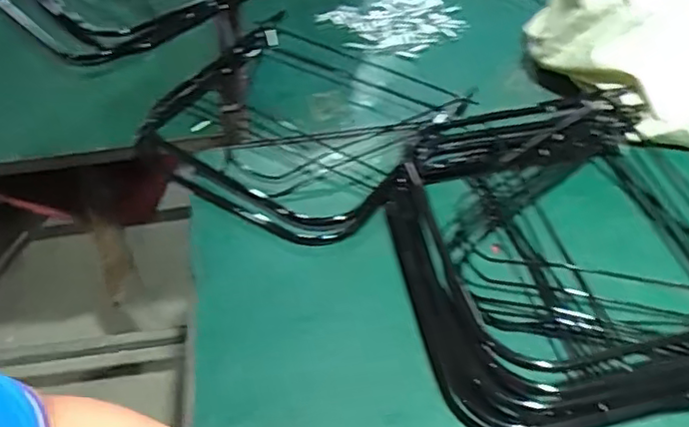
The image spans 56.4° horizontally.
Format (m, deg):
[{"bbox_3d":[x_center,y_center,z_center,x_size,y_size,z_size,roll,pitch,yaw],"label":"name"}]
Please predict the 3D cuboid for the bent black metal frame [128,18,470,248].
[{"bbox_3d":[-0.080,-0.136,0.993,0.428,0.055,0.363,25,52,25],"label":"bent black metal frame"}]

